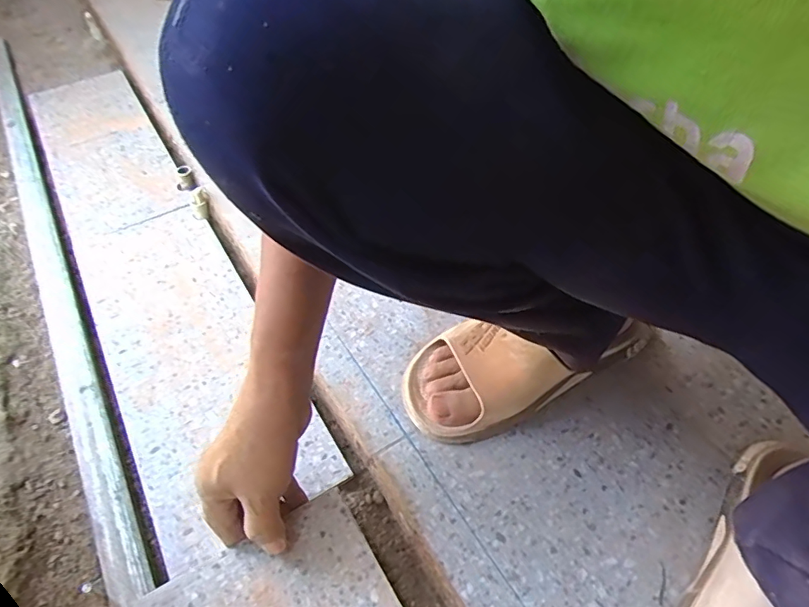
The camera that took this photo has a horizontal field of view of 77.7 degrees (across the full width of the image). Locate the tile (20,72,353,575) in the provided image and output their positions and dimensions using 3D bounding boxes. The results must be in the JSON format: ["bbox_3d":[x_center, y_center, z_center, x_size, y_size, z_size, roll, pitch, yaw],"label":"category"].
[{"bbox_3d":[-0.377,-0.095,0.706,0.185,0.027,0.931,-27,56,-19],"label":"tile"}]

